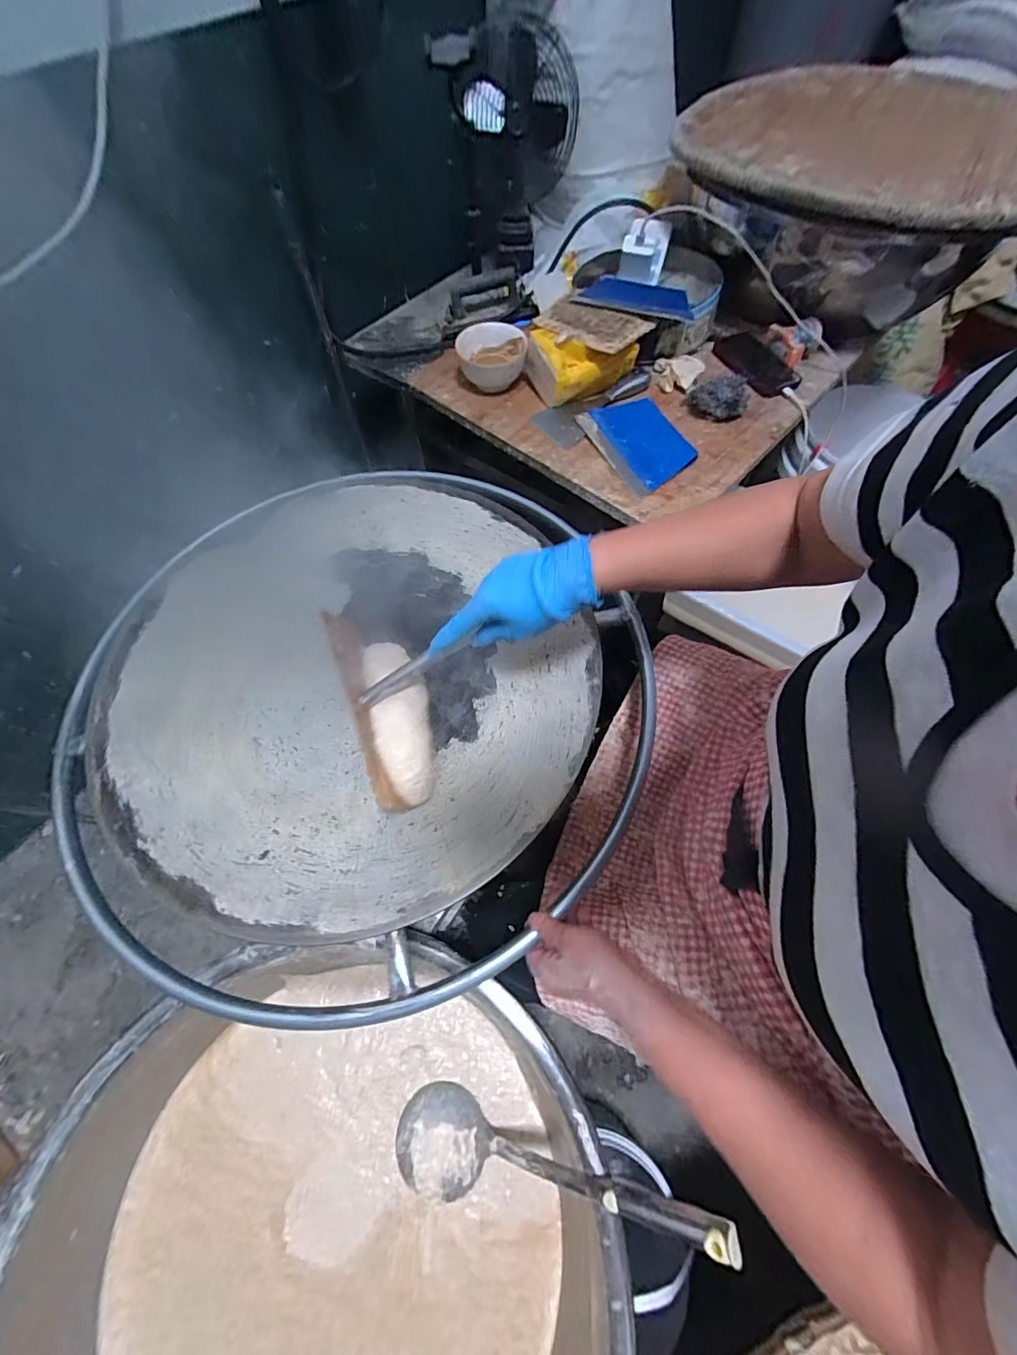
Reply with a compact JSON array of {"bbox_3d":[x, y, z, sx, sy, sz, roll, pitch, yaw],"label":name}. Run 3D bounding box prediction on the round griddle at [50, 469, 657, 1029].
[{"bbox_3d":[-0.162,0.000,0.548,0.640,0.052,0.672,0,64,1],"label":"round griddle"}]

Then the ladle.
[{"bbox_3d":[0.035,0.521,0.468,0.376,0.073,0.105,-19,57,36],"label":"ladle"}]

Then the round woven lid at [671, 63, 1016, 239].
[{"bbox_3d":[0.571,-0.815,0.698,0.537,0.055,0.546,0,64,1],"label":"round woven lid"}]

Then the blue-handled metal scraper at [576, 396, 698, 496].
[{"bbox_3d":[0.207,-0.370,0.718,0.131,0.016,0.185,-24,66,-11],"label":"blue-handled metal scraper"}]

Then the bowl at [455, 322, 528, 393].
[{"bbox_3d":[-0.030,-0.551,0.786,0.112,0.073,0.119,0,64,1],"label":"bowl"}]

